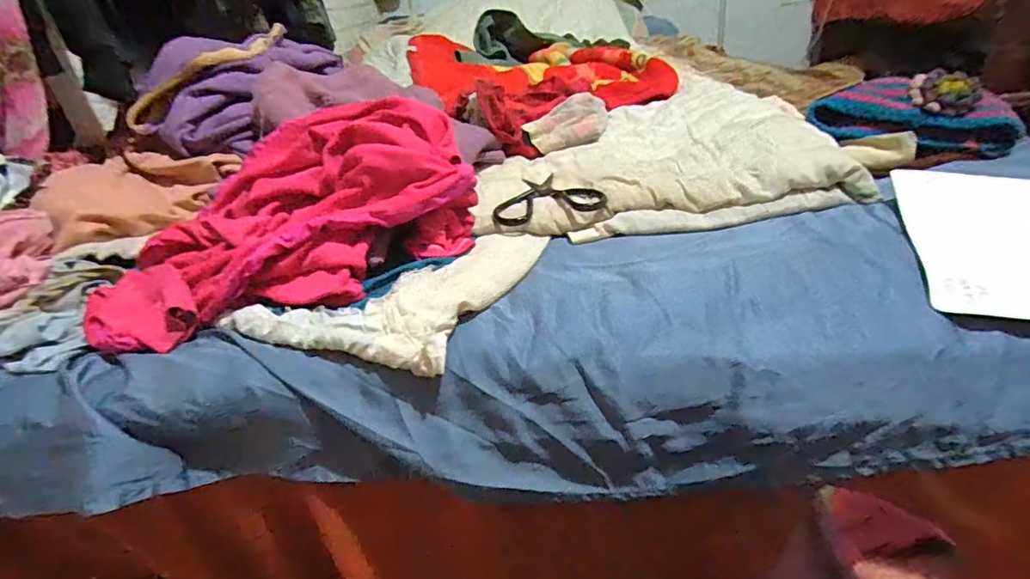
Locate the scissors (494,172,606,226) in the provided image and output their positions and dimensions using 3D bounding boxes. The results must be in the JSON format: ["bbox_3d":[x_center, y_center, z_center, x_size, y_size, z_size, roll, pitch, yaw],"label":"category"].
[{"bbox_3d":[0.026,-0.114,0.612,0.122,0.015,0.140,-14,33,-12],"label":"scissors"}]

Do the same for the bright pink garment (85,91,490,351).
[{"bbox_3d":[-0.216,-0.079,0.503,0.350,0.125,0.219,-9,32,-2],"label":"bright pink garment"}]

